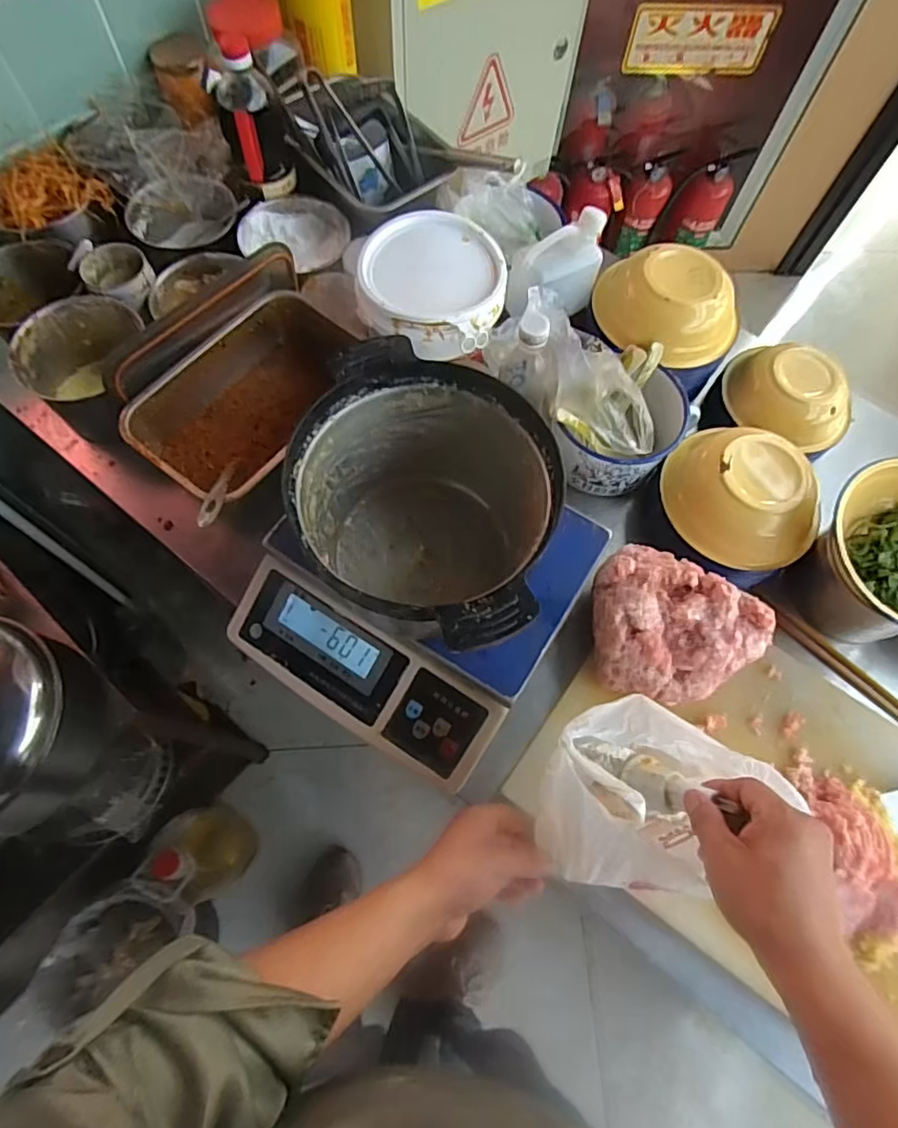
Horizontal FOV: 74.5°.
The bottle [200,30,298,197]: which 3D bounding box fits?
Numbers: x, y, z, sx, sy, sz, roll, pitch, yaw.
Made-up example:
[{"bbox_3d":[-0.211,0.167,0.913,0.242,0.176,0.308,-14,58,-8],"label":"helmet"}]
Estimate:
[{"bbox_3d":[-0.265,-0.594,0.781,0.090,0.159,0.108,-13,69,-7],"label":"bottle"}]

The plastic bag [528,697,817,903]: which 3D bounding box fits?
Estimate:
[{"bbox_3d":[0.168,0.187,0.491,0.166,0.101,0.150,0,68,-2],"label":"plastic bag"}]

